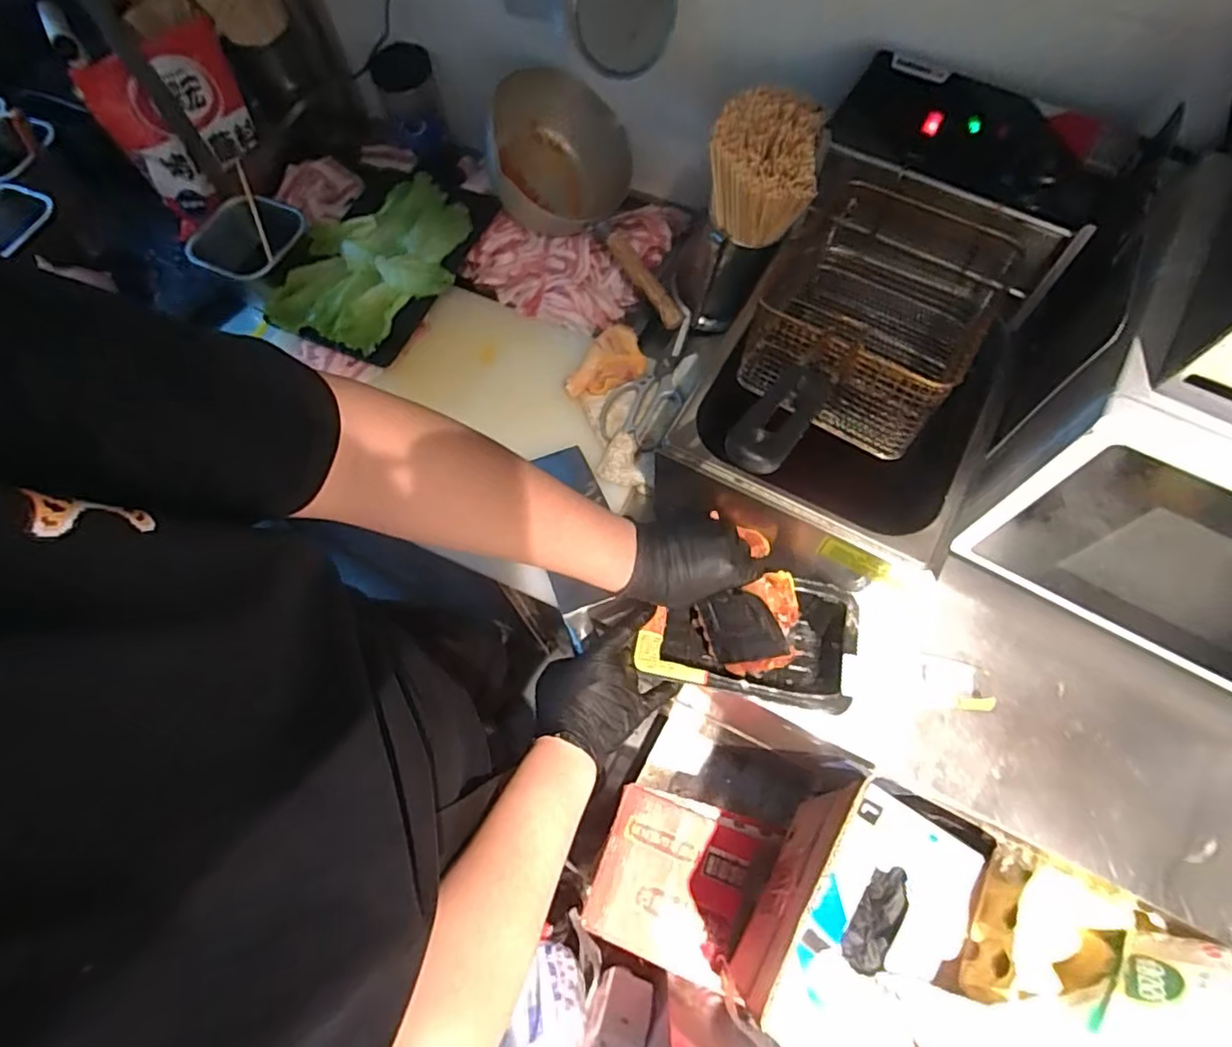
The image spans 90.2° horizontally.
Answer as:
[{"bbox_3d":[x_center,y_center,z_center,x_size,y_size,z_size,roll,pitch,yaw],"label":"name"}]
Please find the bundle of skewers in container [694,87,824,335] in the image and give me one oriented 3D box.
[{"bbox_3d":[0.151,-0.330,0.706,0.109,0.259,0.115,11,69,7],"label":"bundle of skewers in container"}]

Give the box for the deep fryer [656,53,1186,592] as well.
[{"bbox_3d":[0.260,-0.184,0.602,0.268,0.215,0.425,32,73,14],"label":"deep fryer"}]

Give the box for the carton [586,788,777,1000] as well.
[{"bbox_3d":[0.094,0.536,0.923,0.239,0.073,0.224,17,70,9],"label":"carton"}]

